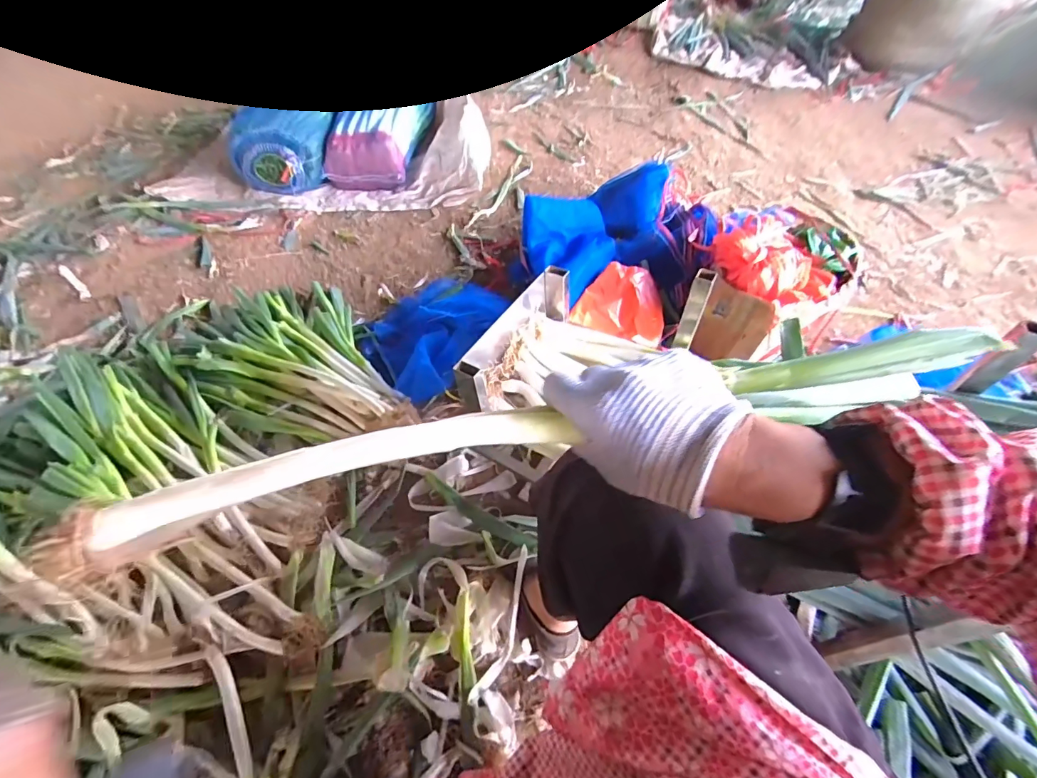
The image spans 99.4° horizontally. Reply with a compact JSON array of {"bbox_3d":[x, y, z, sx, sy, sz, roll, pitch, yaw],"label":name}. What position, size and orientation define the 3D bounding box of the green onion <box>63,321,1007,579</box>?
[{"bbox_3d":[0.021,0.032,0.276,0.567,0.054,0.050,-10,54,-5],"label":"green onion"}]

